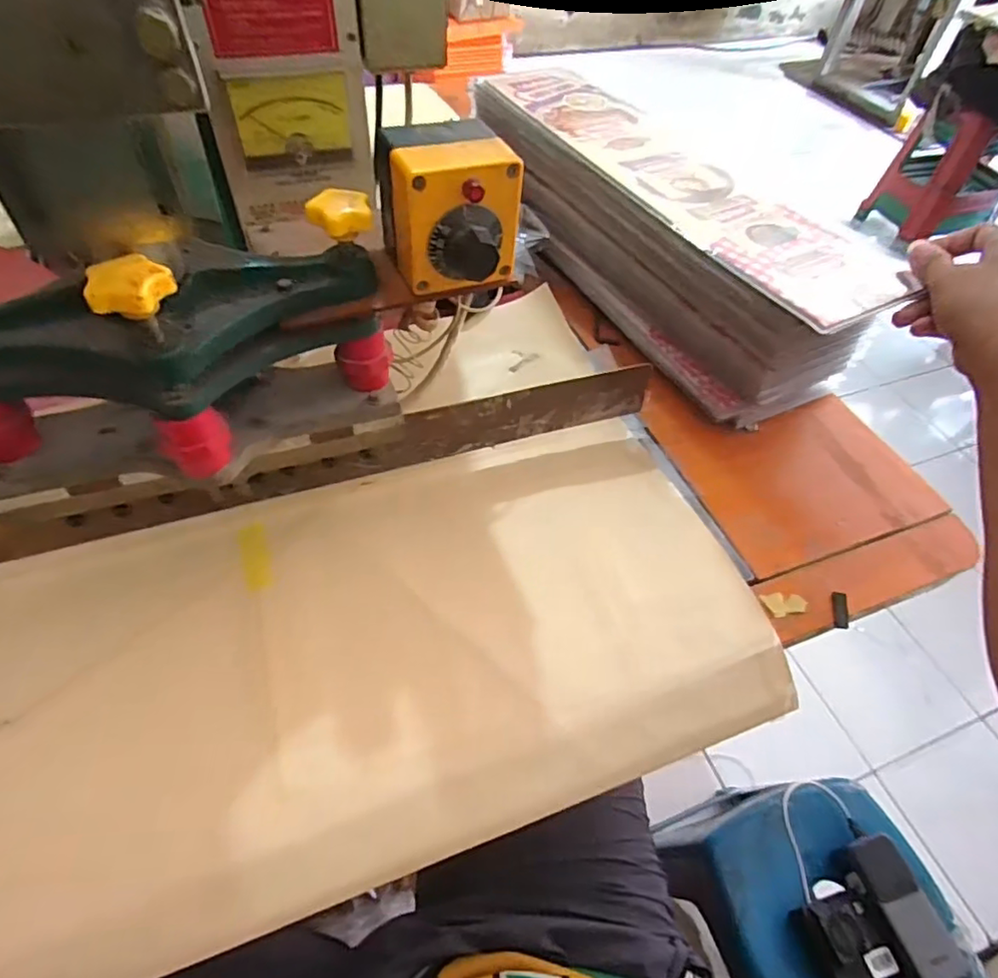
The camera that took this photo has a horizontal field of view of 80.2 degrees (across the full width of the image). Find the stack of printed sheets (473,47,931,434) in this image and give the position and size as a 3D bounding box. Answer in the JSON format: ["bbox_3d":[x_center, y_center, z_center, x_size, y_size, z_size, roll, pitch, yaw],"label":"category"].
[{"bbox_3d":[0.164,-0.307,0.666,0.144,0.157,0.548,-21,60,-19],"label":"stack of printed sheets"}]

